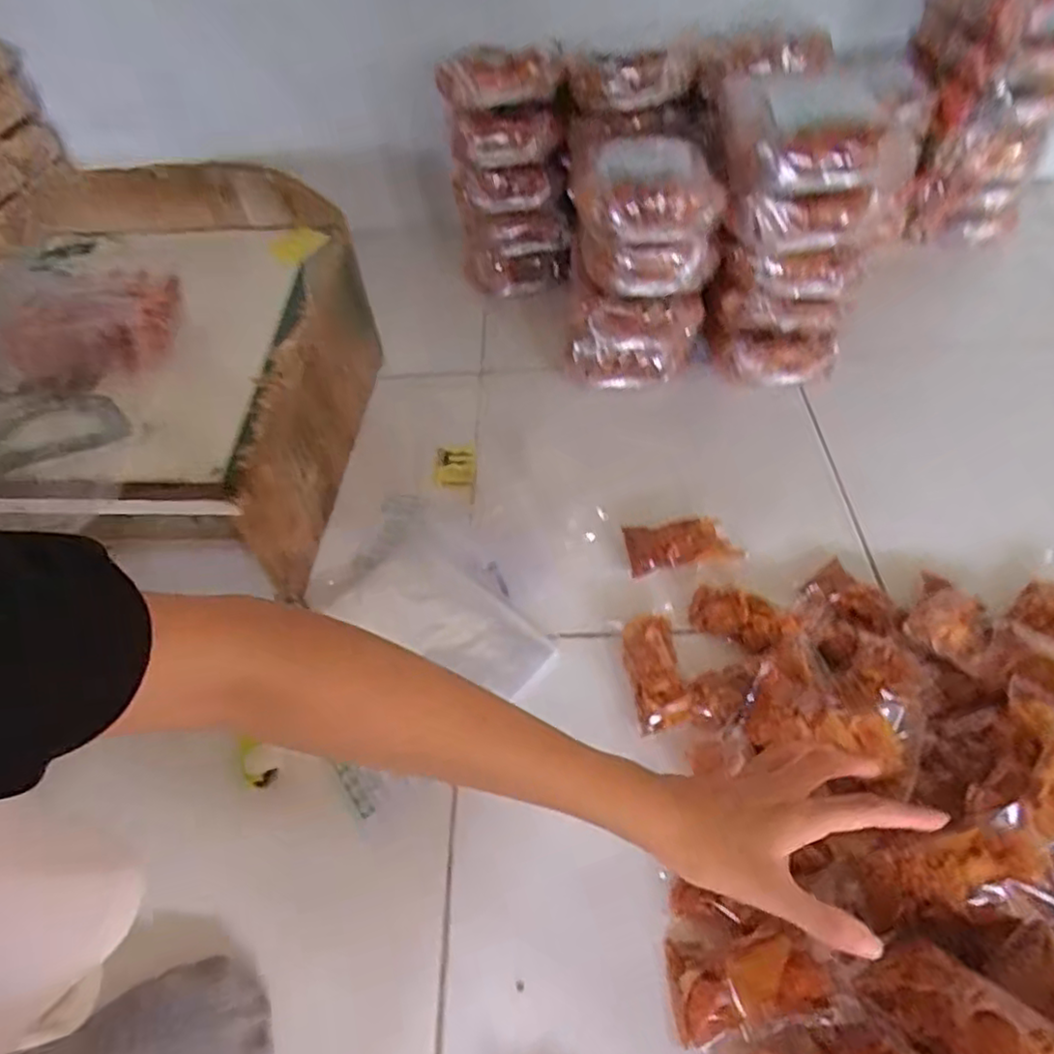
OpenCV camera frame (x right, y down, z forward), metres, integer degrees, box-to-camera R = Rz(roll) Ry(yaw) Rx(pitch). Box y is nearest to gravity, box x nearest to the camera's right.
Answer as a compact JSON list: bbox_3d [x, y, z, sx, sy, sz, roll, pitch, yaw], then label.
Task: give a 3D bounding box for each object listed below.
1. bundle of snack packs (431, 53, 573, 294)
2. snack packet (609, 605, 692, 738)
[{"bbox_3d":[-0.023,-0.473,0.884,0.151,0.293,0.091,-4,51,2],"label":"bundle of snack packs"},{"bbox_3d":[0.111,0.117,0.563,0.049,0.020,0.109,-8,51,-2],"label":"snack packet"}]

